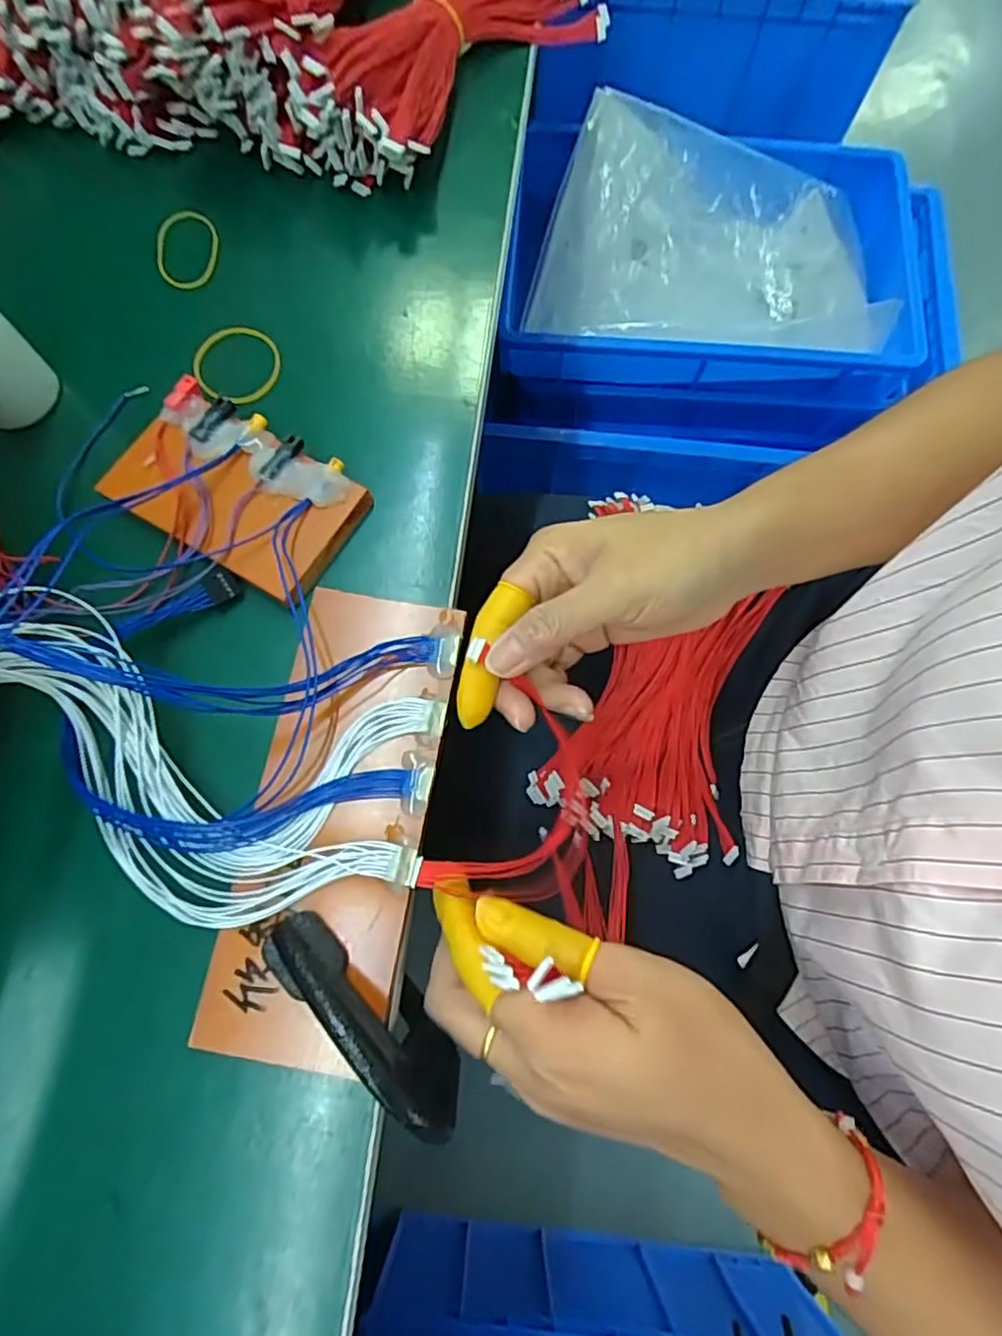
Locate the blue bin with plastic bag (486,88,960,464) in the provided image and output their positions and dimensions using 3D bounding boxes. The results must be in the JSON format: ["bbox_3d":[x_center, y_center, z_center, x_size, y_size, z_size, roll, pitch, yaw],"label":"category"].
[{"bbox_3d":[0.252,-0.420,0.739,0.492,0.179,0.299,4,73,1],"label":"blue bin with plastic bag"}]

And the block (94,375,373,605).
[{"bbox_3d":[-0.131,-0.091,0.320,0.118,0.017,0.073,29,75,8],"label":"block"}]

